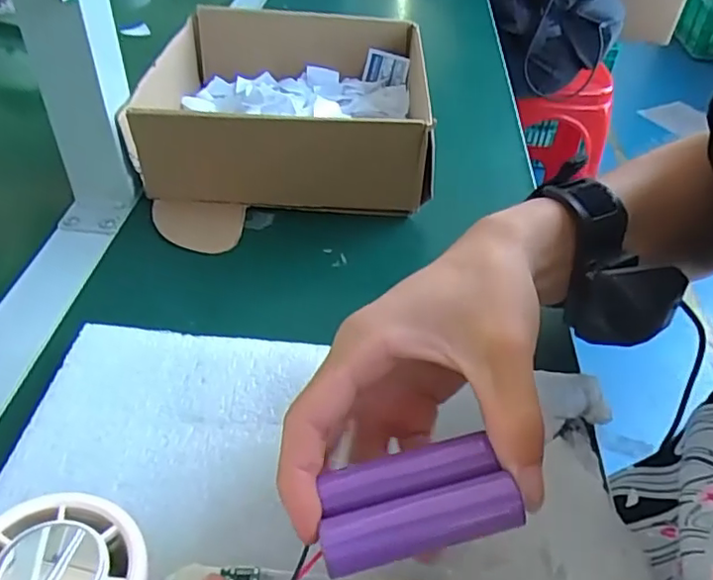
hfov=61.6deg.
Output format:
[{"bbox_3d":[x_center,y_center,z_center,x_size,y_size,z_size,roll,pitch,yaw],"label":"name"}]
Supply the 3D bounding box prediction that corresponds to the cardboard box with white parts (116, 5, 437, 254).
[{"bbox_3d":[-0.051,-0.156,0.483,0.206,0.070,0.212,2,44,-2],"label":"cardboard box with white parts"}]

